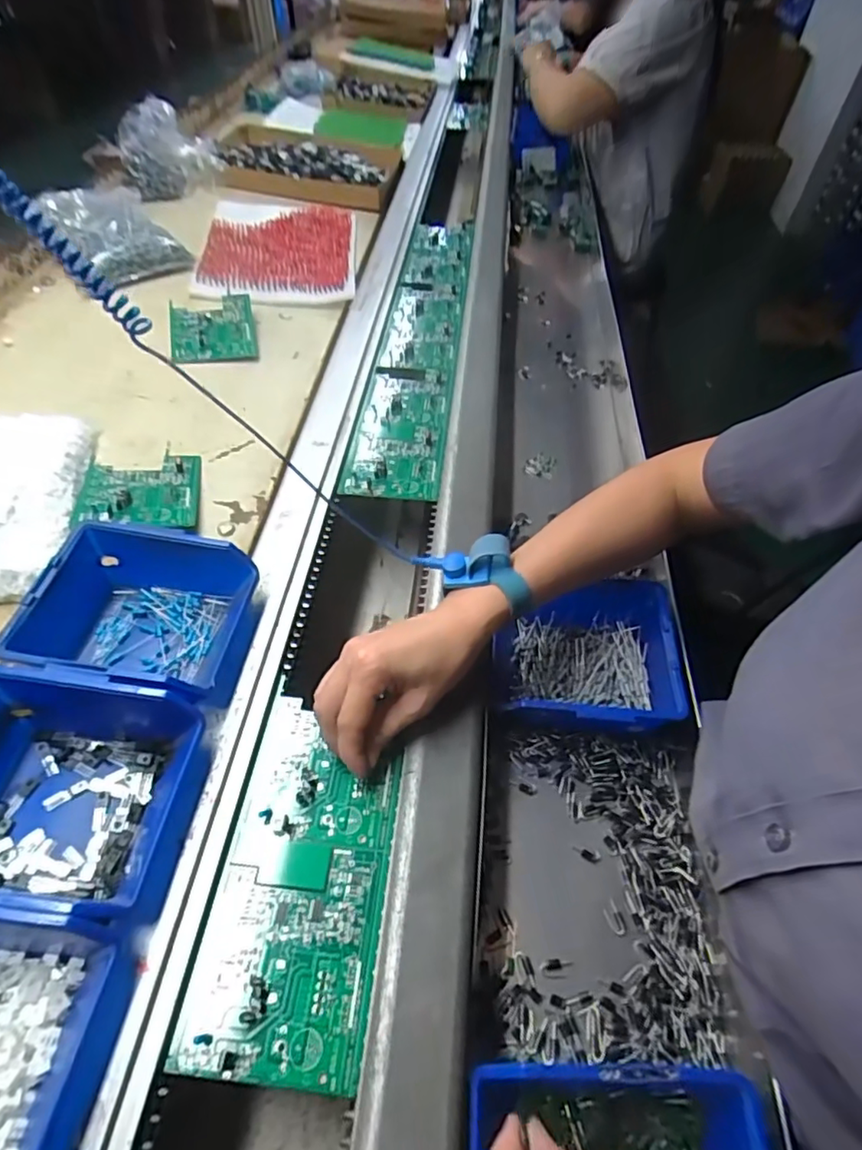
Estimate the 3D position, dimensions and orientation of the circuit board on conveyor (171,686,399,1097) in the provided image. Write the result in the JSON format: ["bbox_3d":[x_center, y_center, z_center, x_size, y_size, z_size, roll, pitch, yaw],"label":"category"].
[{"bbox_3d":[-0.073,0.171,0.340,0.092,0.005,0.191,6,51,2],"label":"circuit board on conveyor"}]

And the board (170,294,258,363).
[{"bbox_3d":[-0.268,-0.303,0.707,0.097,0.014,0.113,-8,66,-12],"label":"board"}]

